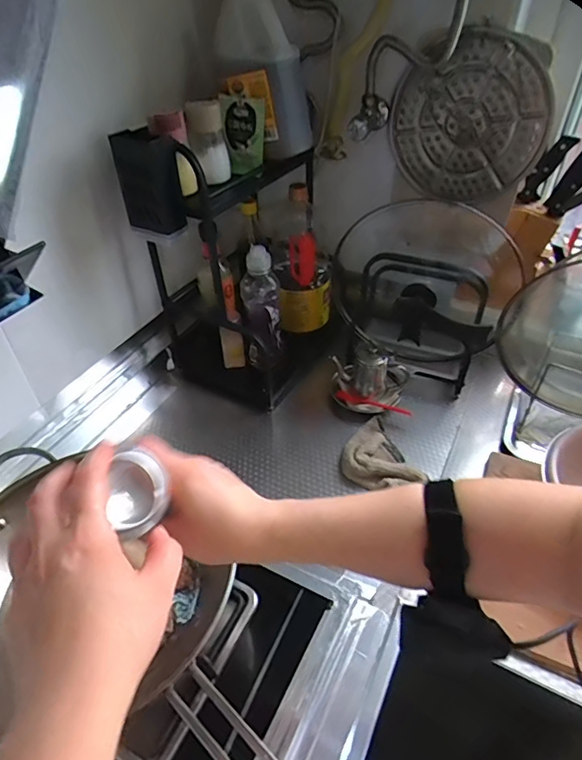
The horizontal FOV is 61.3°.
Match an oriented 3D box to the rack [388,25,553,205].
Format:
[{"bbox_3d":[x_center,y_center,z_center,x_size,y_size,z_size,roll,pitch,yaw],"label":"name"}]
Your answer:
[{"bbox_3d":[0.270,-0.397,0.762,0.225,0.236,0.035,35,52,4],"label":"rack"}]

